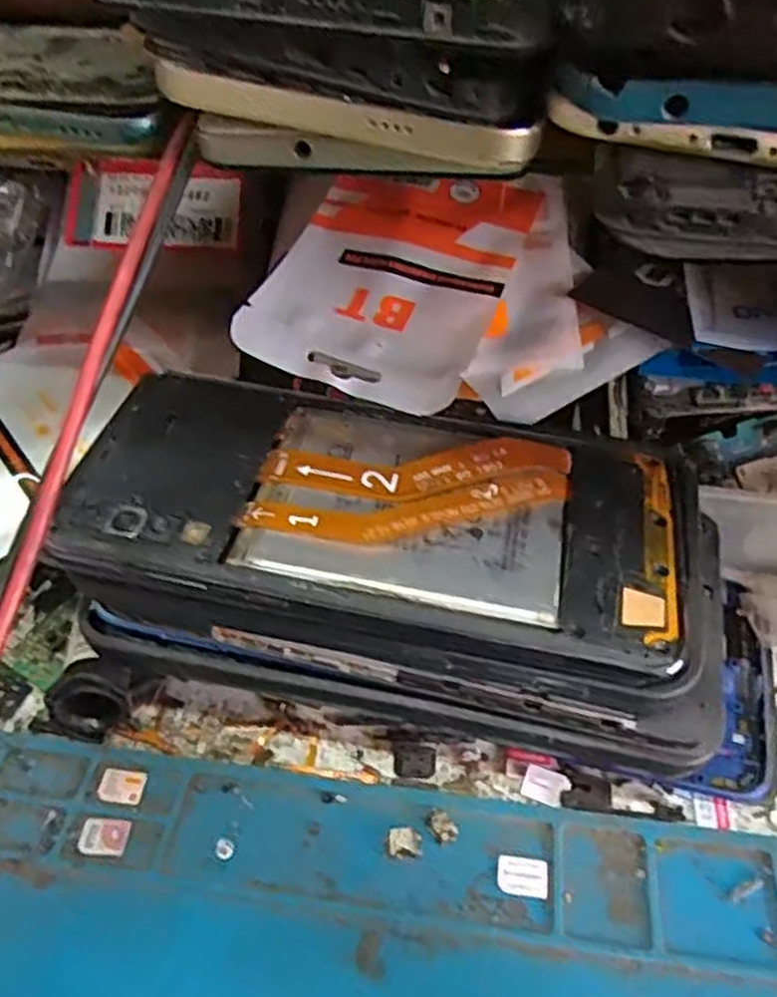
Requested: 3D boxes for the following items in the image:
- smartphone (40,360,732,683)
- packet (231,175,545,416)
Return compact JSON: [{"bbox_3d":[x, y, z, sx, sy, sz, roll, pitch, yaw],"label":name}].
[{"bbox_3d":[0.000,0.001,0.200,0.162,0.009,0.076,10,48,6],"label":"smartphone"},{"bbox_3d":[0.001,-0.075,0.252,0.073,0.009,0.100,18,62,13],"label":"packet"}]

